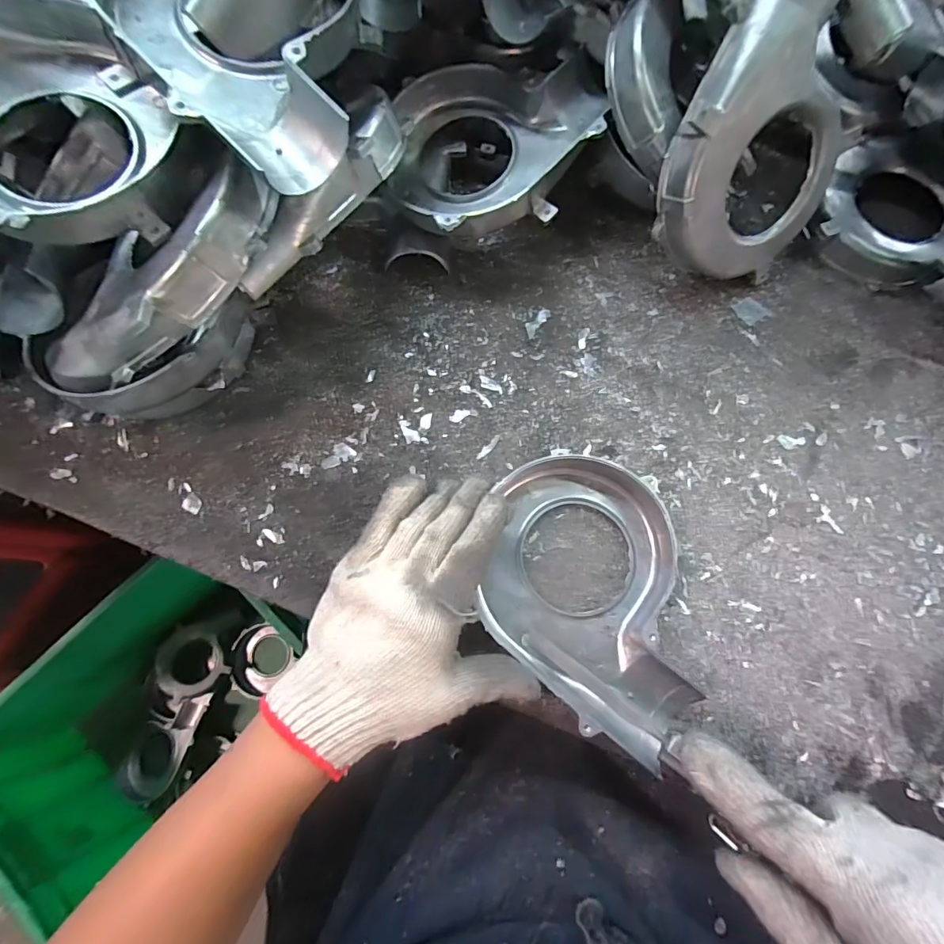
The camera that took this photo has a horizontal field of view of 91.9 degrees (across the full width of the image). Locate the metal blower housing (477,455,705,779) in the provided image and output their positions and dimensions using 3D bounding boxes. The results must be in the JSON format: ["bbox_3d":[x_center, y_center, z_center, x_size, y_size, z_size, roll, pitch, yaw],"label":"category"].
[{"bbox_3d":[0.080,0.088,0.324,0.136,0.030,0.205,-2,74,-2],"label":"metal blower housing"}]

